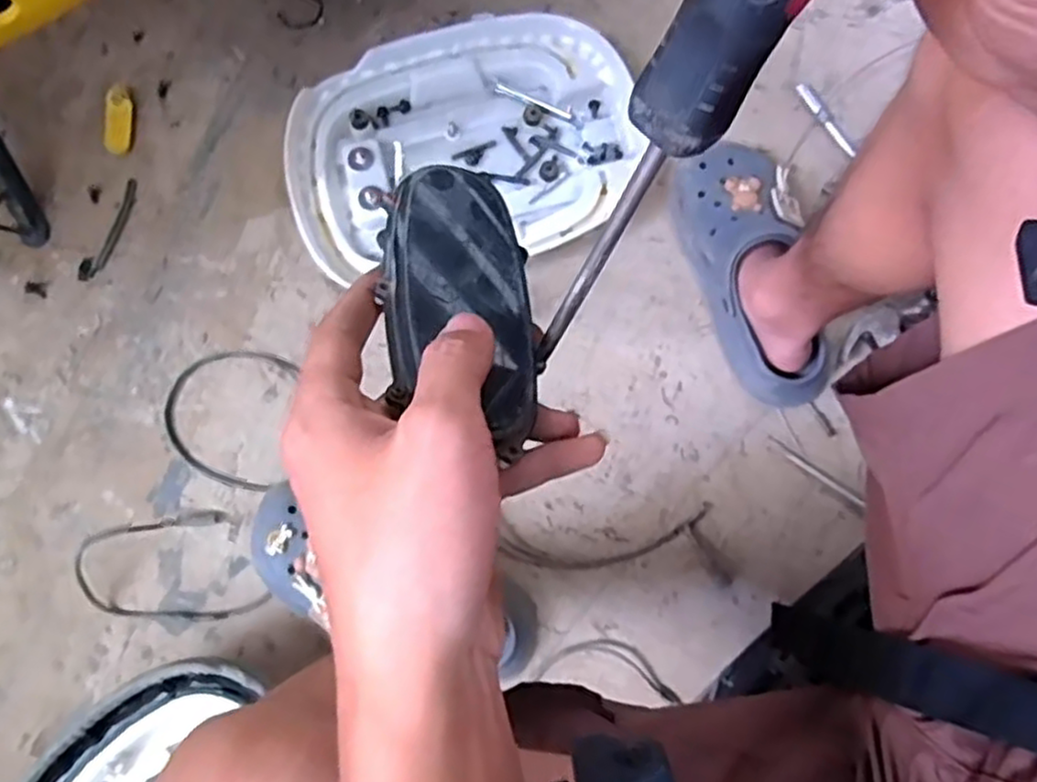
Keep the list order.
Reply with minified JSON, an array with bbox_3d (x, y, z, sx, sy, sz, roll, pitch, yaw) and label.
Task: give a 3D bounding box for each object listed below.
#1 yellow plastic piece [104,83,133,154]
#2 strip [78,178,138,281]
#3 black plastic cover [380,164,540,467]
[{"bbox_3d":[-0.430,-0.292,0.777,0.033,0.014,0.072,-3,78,0],"label":"yellow plastic piece"},{"bbox_3d":[-0.430,-0.169,0.766,0.021,0.004,0.118,23,79,5],"label":"strip"},{"bbox_3d":[-0.022,-0.038,0.269,0.053,0.011,0.110,4,63,-20],"label":"black plastic cover"}]

